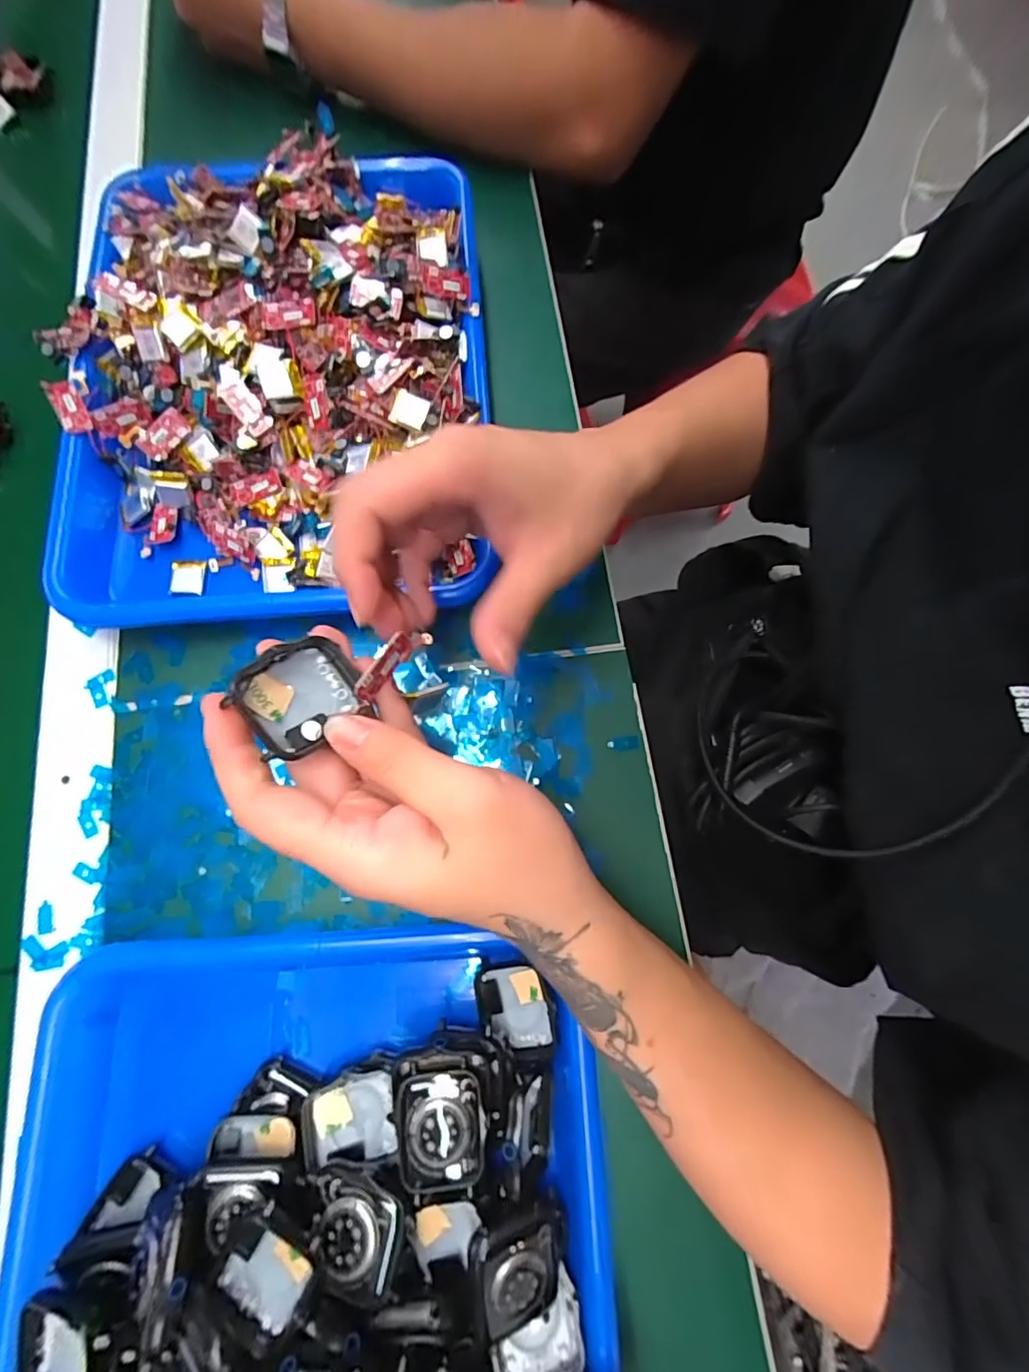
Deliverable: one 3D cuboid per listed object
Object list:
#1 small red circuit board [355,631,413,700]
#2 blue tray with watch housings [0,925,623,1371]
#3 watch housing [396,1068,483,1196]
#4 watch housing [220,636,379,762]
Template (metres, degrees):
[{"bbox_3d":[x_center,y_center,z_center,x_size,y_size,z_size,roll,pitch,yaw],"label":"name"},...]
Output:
[{"bbox_3d":[-0.050,-0.008,0.199,0.005,0.013,0.029,34,74,6],"label":"small red circuit board"},{"bbox_3d":[-0.082,0.278,0.205,0.258,0.061,0.331,-5,77,-3],"label":"blue tray with watch housings"},{"bbox_3d":[-0.032,0.190,0.219,0.037,0.007,0.042,-2,77,-2],"label":"watch housing"},{"bbox_3d":[-0.080,0.003,0.193,0.044,0.009,0.037,-34,93,-43],"label":"watch housing"}]

